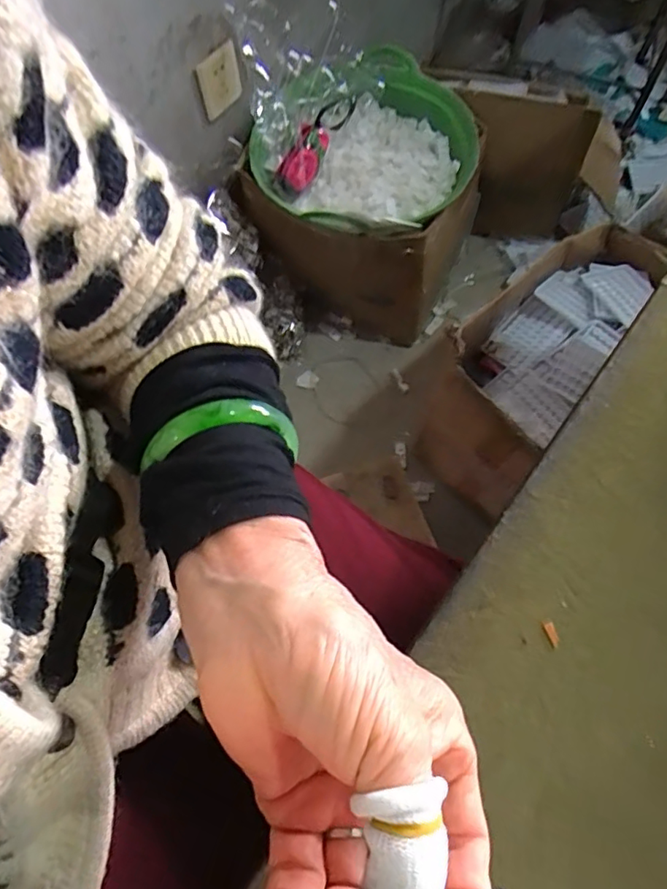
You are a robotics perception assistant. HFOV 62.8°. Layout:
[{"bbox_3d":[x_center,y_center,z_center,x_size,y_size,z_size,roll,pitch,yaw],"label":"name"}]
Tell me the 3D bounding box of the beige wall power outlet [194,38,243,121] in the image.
[{"bbox_3d":[-0.185,-0.585,0.883,0.014,0.081,0.090,32,70,25],"label":"beige wall power outlet"}]

